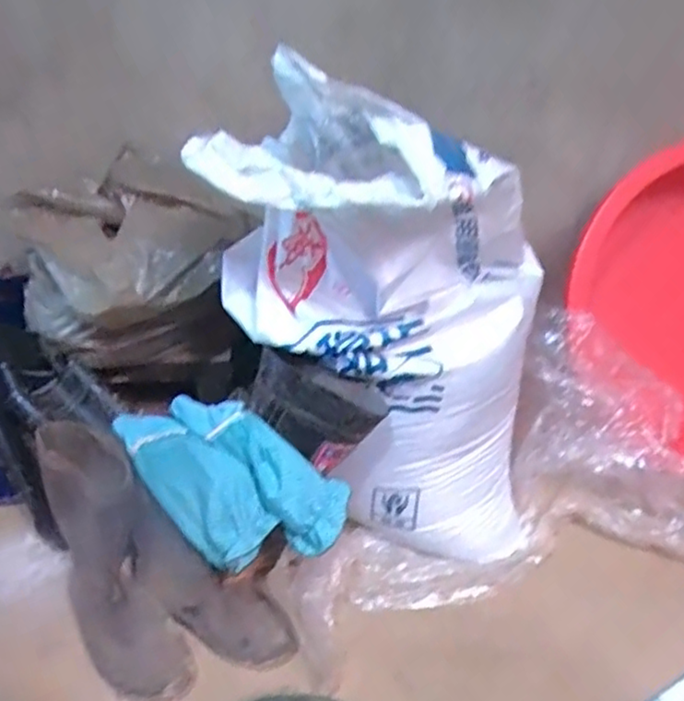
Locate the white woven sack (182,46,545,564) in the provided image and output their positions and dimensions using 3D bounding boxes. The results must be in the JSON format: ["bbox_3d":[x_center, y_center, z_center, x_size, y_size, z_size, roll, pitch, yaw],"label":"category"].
[{"bbox_3d":[0.085,-0.007,0.888,0.373,0.733,0.254,-18,30,11],"label":"white woven sack"}]

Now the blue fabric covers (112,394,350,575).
[{"bbox_3d":[-0.149,0.172,0.847,0.298,0.152,0.128,19,37,25],"label":"blue fabric covers"}]

